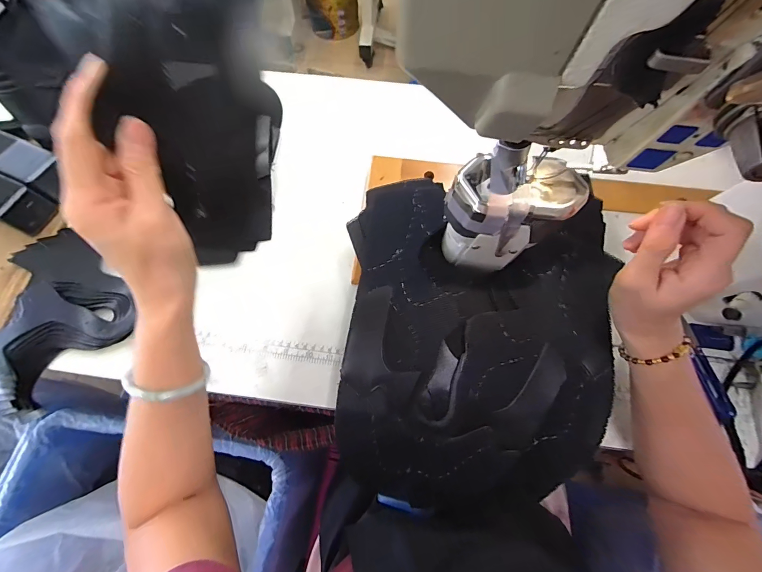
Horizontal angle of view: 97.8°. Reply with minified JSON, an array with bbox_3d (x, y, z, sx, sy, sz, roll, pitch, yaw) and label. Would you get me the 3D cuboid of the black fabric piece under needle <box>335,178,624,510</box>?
[{"bbox_3d":[0.101,0.046,0.340,0.268,0.050,0.312,4,69,2],"label":"black fabric piece under needle"}]

